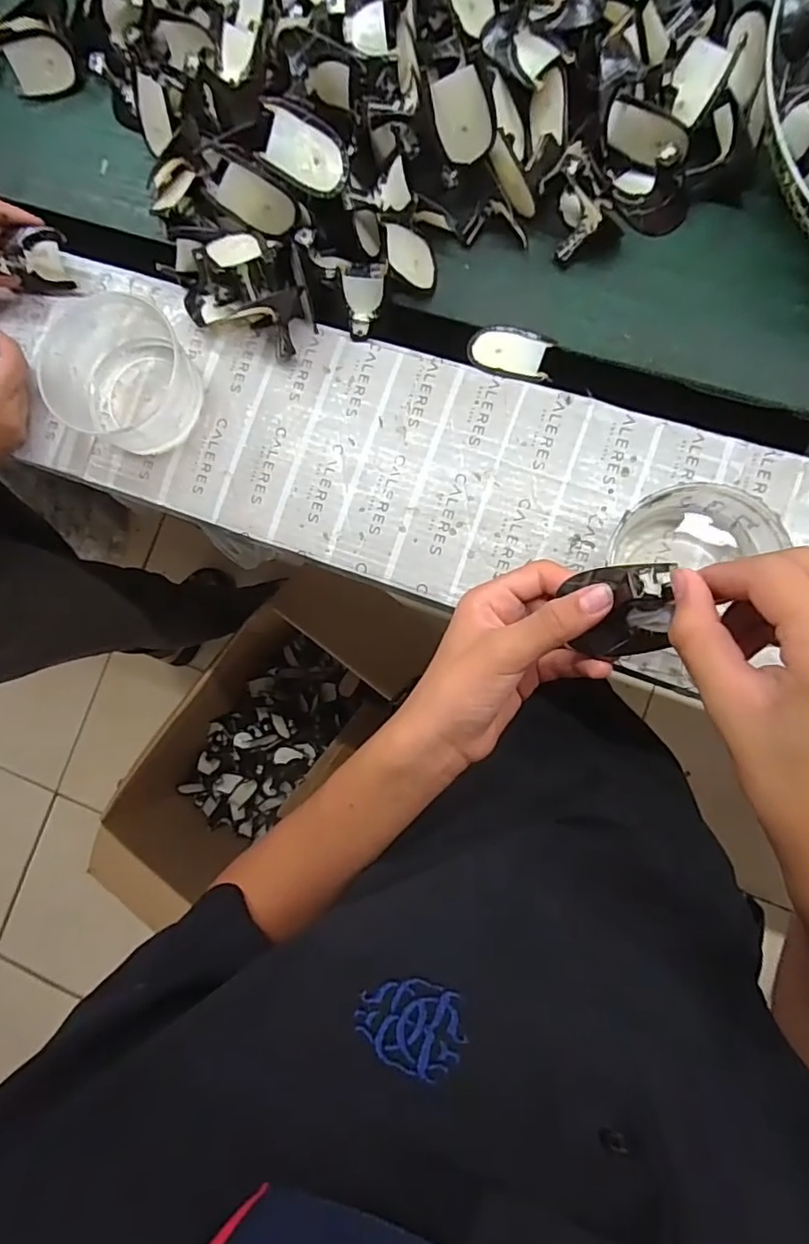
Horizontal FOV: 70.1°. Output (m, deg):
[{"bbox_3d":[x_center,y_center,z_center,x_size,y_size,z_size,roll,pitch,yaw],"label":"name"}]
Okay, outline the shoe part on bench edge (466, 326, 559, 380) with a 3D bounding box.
[{"bbox_3d":[0.089,-0.226,0.484,0.069,0.013,0.052,14,86,8],"label":"shoe part on bench edge"}]

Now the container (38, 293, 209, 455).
[{"bbox_3d":[-0.228,-0.203,0.483,0.112,0.060,0.102,-1,84,7],"label":"container"}]

